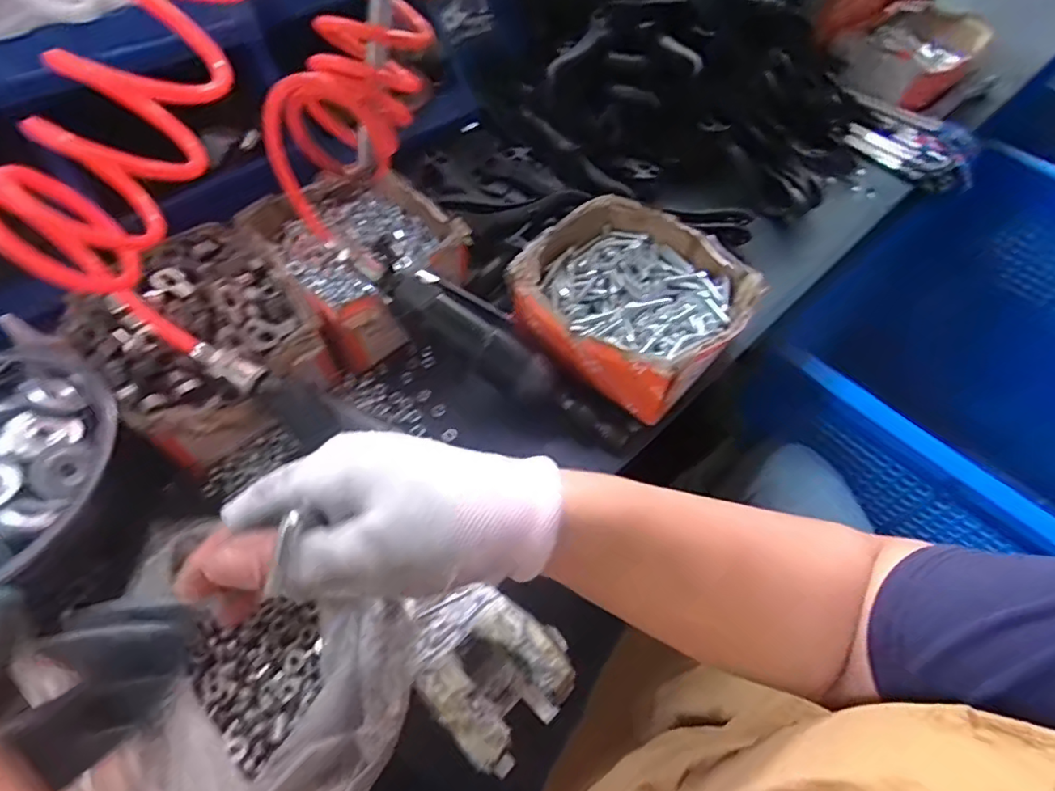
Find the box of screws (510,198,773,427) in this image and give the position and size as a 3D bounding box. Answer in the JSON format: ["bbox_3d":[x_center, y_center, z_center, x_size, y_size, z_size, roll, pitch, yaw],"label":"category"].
[{"bbox_3d":[0.086,-0.078,0.466,0.165,0.064,0.151,35,61,20],"label":"box of screws"}]

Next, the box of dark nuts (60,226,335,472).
[{"bbox_3d":[-0.241,-0.040,0.439,0.171,0.076,0.146,38,62,22],"label":"box of dark nuts"}]

